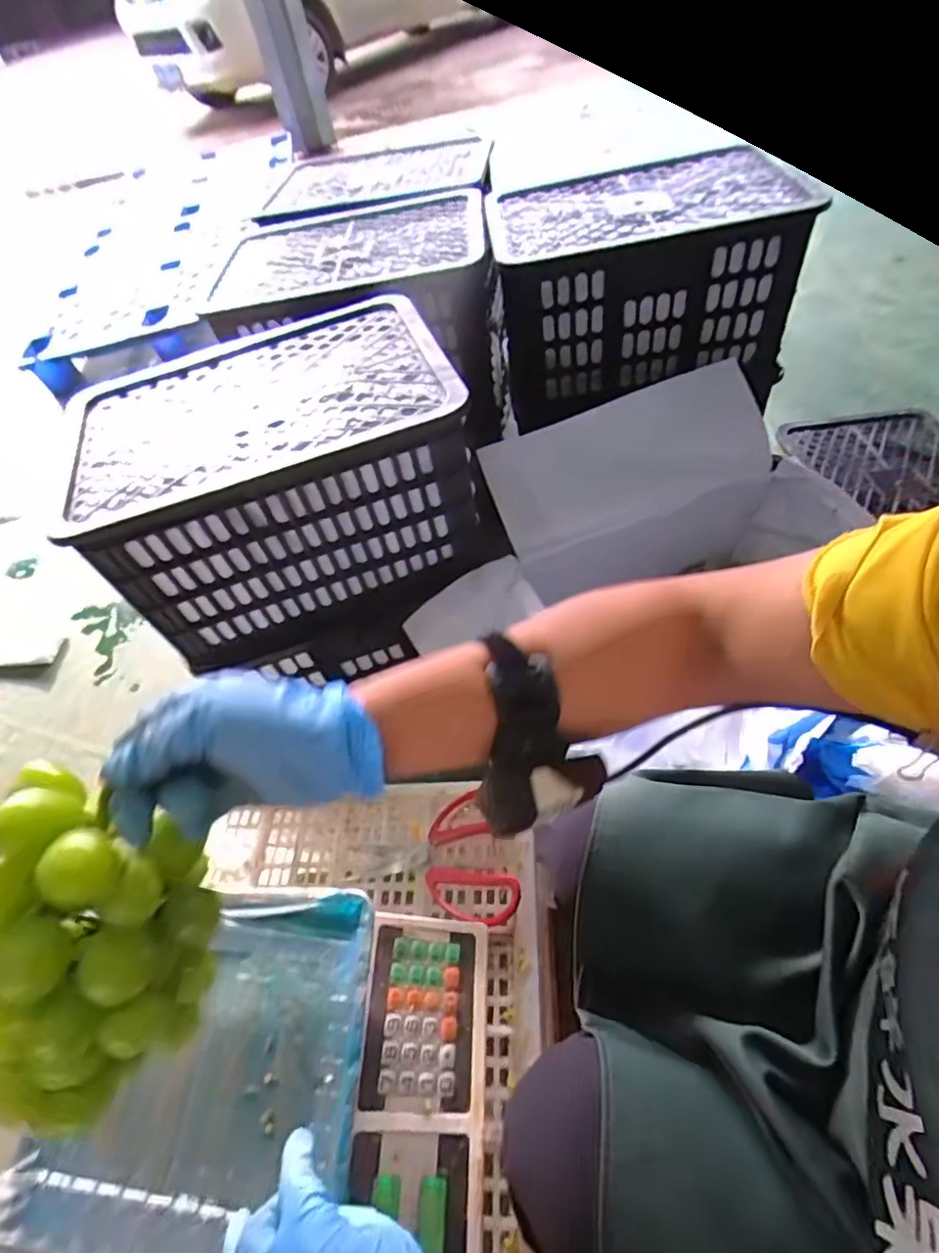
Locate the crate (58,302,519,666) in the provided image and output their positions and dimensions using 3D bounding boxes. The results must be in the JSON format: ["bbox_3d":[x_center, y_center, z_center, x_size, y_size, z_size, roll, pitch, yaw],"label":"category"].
[{"bbox_3d":[-0.249,-0.204,0.867,0.495,0.305,0.336,-19,51,-5],"label":"crate"}]

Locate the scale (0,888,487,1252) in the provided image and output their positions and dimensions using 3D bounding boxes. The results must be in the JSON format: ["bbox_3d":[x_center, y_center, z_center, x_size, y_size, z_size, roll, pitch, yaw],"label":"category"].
[{"bbox_3d":[-0.156,0.372,0.407,0.311,0.107,0.332,-3,51,9],"label":"scale"}]

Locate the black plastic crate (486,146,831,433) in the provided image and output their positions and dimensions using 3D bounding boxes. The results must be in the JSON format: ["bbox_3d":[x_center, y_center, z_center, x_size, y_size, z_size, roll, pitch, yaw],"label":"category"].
[{"bbox_3d":[0.286,-0.626,1.087,0.483,0.278,0.365,-16,50,-2],"label":"black plastic crate"}]

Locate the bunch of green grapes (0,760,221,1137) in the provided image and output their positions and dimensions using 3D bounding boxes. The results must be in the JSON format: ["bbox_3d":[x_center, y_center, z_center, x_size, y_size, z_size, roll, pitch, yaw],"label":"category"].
[{"bbox_3d":[-0.185,0.159,0.278,0.073,0.125,0.124,11,52,15],"label":"bunch of green grapes"}]

